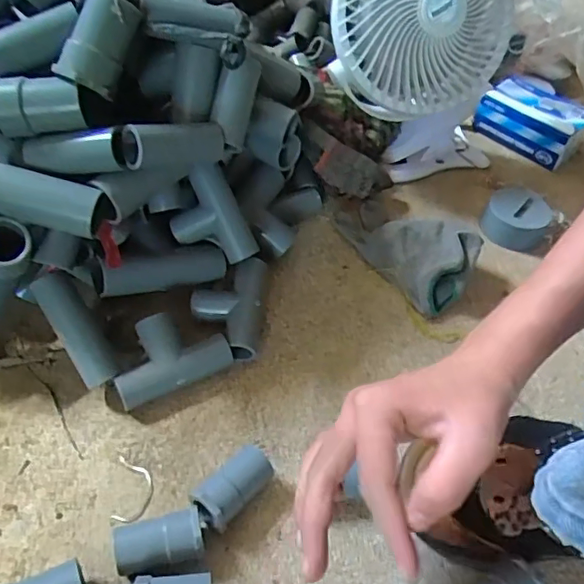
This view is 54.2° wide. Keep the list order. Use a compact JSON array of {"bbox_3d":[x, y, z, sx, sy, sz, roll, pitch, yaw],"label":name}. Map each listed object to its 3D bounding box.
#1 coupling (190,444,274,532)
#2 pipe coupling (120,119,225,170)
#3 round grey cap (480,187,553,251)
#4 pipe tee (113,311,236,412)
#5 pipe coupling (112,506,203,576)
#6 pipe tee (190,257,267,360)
[{"bbox_3d":[-0.038,0.130,0.378,0.026,0.031,0.053,36,55,23],"label":"coupling"},{"bbox_3d":[-0.078,-0.101,0.391,0.073,0.032,0.026,-18,50,-44],"label":"pipe coupling"},{"bbox_3d":[0.231,-0.078,0.590,0.063,0.034,0.069,3,49,-3],"label":"round grey cap"},{"bbox_3d":[-0.095,0.047,0.433,0.081,0.027,0.058,-17,83,-21],"label":"pipe tee"},{"bbox_3d":[-0.082,0.156,0.352,0.052,0.029,0.029,-6,50,-11],"label":"pipe coupling"},{"bbox_3d":[-0.053,0.012,0.473,0.057,0.042,0.086,5,49,-2],"label":"pipe tee"}]

